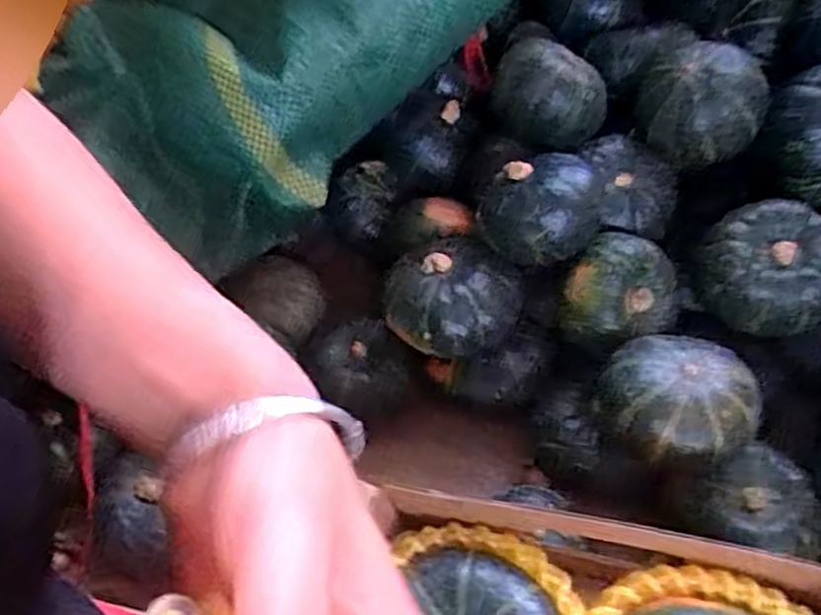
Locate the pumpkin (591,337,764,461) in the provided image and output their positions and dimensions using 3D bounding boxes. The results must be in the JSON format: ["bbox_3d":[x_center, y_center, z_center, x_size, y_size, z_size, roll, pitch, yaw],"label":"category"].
[{"bbox_3d":[0.153,0.057,0.403,0.081,0.052,0.077,-2,50,-1],"label":"pumpkin"}]

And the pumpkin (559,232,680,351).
[{"bbox_3d":[0.136,-0.004,0.449,0.064,0.059,0.070,0,50,0],"label":"pumpkin"}]

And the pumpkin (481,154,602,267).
[{"bbox_3d":[0.084,-0.063,0.449,0.070,0.052,0.064,0,50,0],"label":"pumpkin"}]

